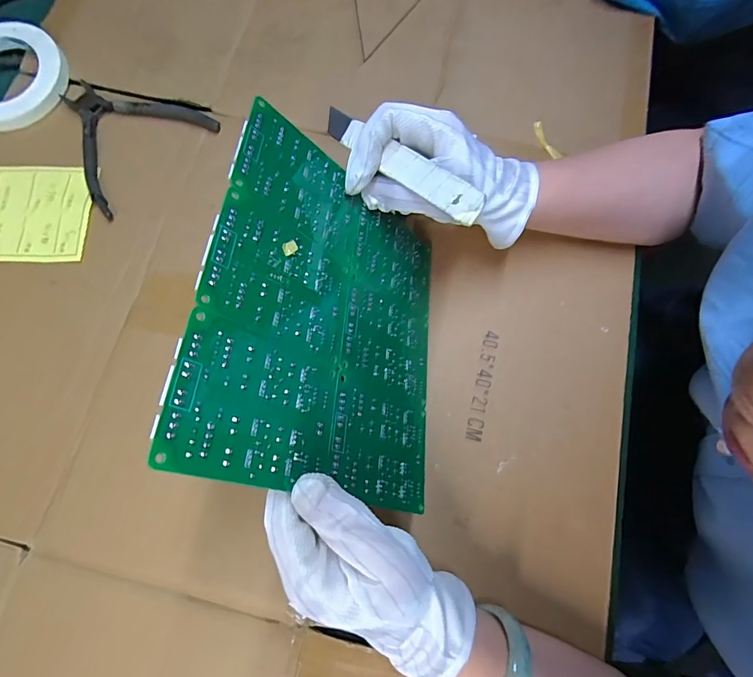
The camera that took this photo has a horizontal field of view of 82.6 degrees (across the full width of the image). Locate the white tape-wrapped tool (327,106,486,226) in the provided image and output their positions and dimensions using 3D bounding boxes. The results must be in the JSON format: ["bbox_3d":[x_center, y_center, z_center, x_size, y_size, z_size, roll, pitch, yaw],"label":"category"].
[{"bbox_3d":[0.014,-0.115,0.280,0.129,0.012,0.016,41,78,21],"label":"white tape-wrapped tool"}]

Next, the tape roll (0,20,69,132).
[{"bbox_3d":[-0.355,-0.252,0.409,0.110,0.017,0.113,0,75,0],"label":"tape roll"}]

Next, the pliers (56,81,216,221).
[{"bbox_3d":[-0.238,-0.195,0.397,0.126,0.007,0.129,42,79,10],"label":"pliers"}]

